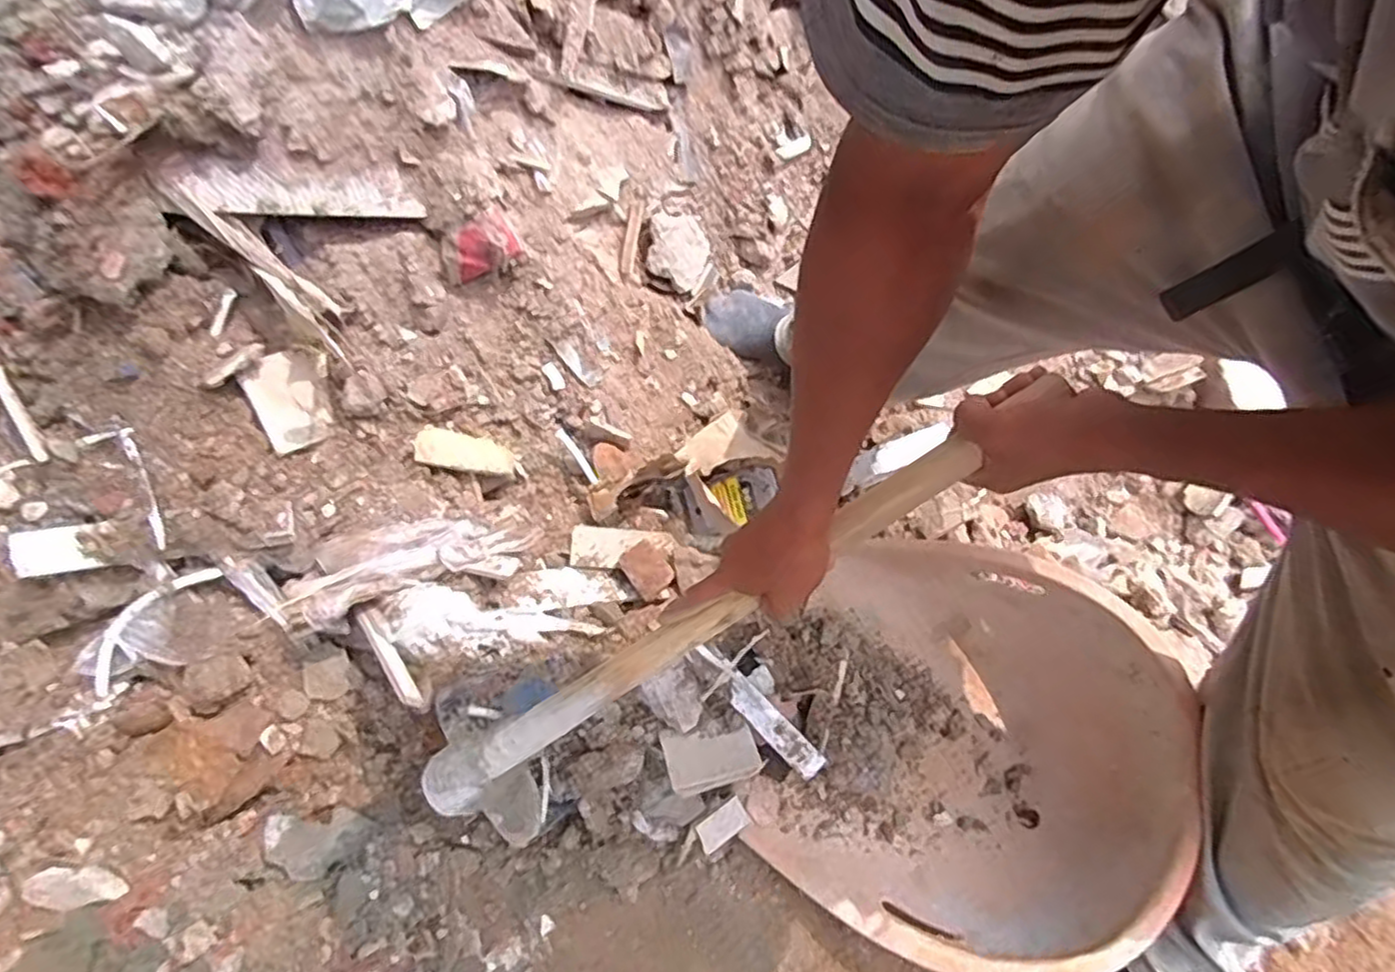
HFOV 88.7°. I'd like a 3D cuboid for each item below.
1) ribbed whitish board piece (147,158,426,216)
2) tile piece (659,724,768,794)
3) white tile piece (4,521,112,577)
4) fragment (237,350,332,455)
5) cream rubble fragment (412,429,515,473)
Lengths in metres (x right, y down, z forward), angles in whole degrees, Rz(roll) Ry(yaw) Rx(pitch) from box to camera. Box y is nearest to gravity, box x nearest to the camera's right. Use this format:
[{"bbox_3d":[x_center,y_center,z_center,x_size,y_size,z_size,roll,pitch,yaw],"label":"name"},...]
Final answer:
[{"bbox_3d":[-0.430,-0.320,0.768,0.242,0.052,0.022,-9,56,-29],"label":"ribbed whitish board piece"},{"bbox_3d":[0.015,0.291,0.781,0.099,0.007,0.070,-14,43,-7],"label":"tile piece"},{"bbox_3d":[-0.644,0.065,0.725,0.085,0.045,0.009,-11,13,-19],"label":"white tile piece"},{"bbox_3d":[-0.465,-0.095,0.803,0.062,0.103,0.008,-33,19,-34],"label":"fragment"},{"bbox_3d":[-0.287,-0.041,0.881,0.117,0.017,0.041,11,53,-24],"label":"cream rubble fragment"}]

